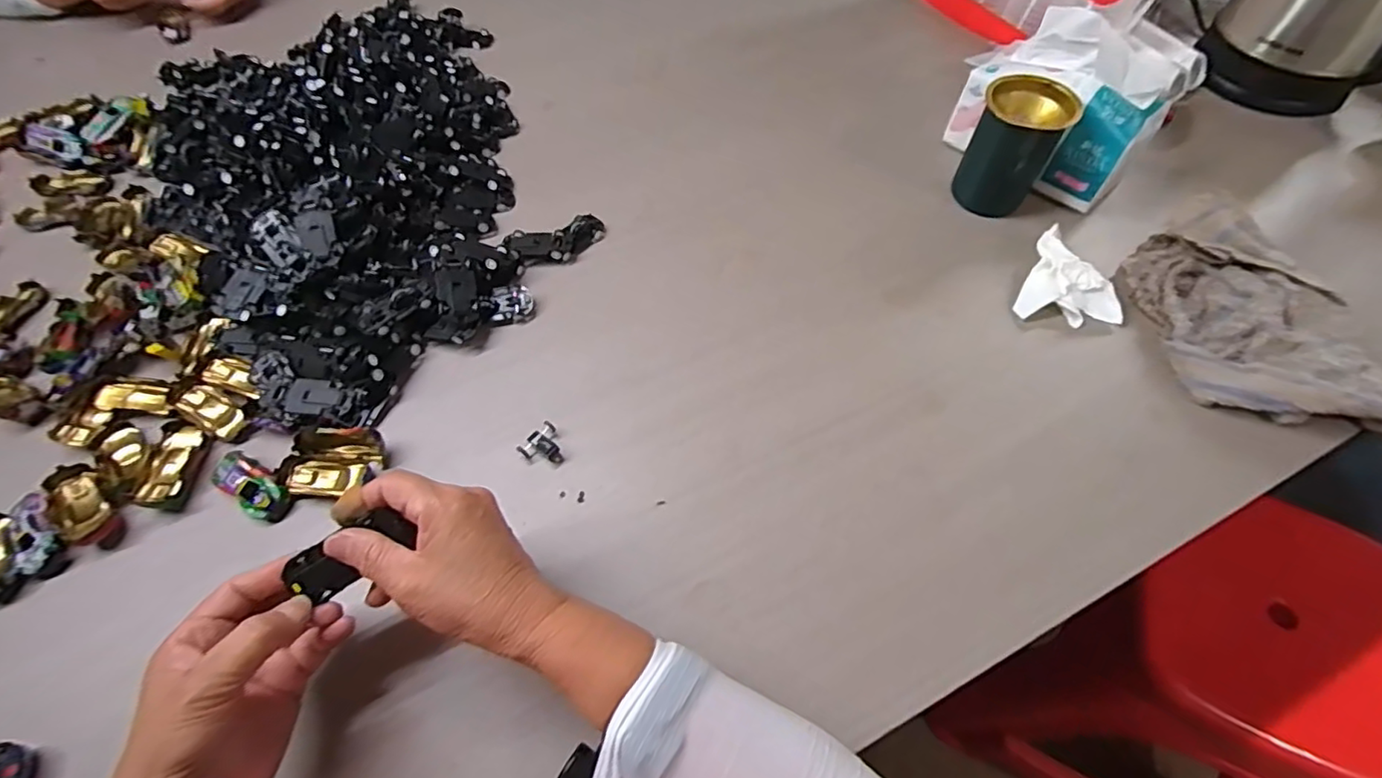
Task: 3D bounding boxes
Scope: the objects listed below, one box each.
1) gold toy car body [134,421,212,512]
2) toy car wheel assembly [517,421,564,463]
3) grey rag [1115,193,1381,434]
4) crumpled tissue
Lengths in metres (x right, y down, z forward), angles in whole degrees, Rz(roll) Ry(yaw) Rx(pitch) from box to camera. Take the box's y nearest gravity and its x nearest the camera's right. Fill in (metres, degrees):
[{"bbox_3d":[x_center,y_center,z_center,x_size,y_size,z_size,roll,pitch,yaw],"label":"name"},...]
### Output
[{"bbox_3d":[-0.389,0.058,0.444,0.026,0.019,0.064,0,60,1],"label":"gold toy car body"},{"bbox_3d":[-0.111,0.045,0.452,0.029,0.011,0.032,38,67,21],"label":"toy car wheel assembly"},{"bbox_3d":[0.442,-0.043,0.463,0.122,0.051,0.239,-15,61,-7],"label":"grey rag"},{"bbox_3d":[0.332,-0.089,0.510,0.079,0.029,0.084,23,63,14],"label":"crumpled tissue"}]

